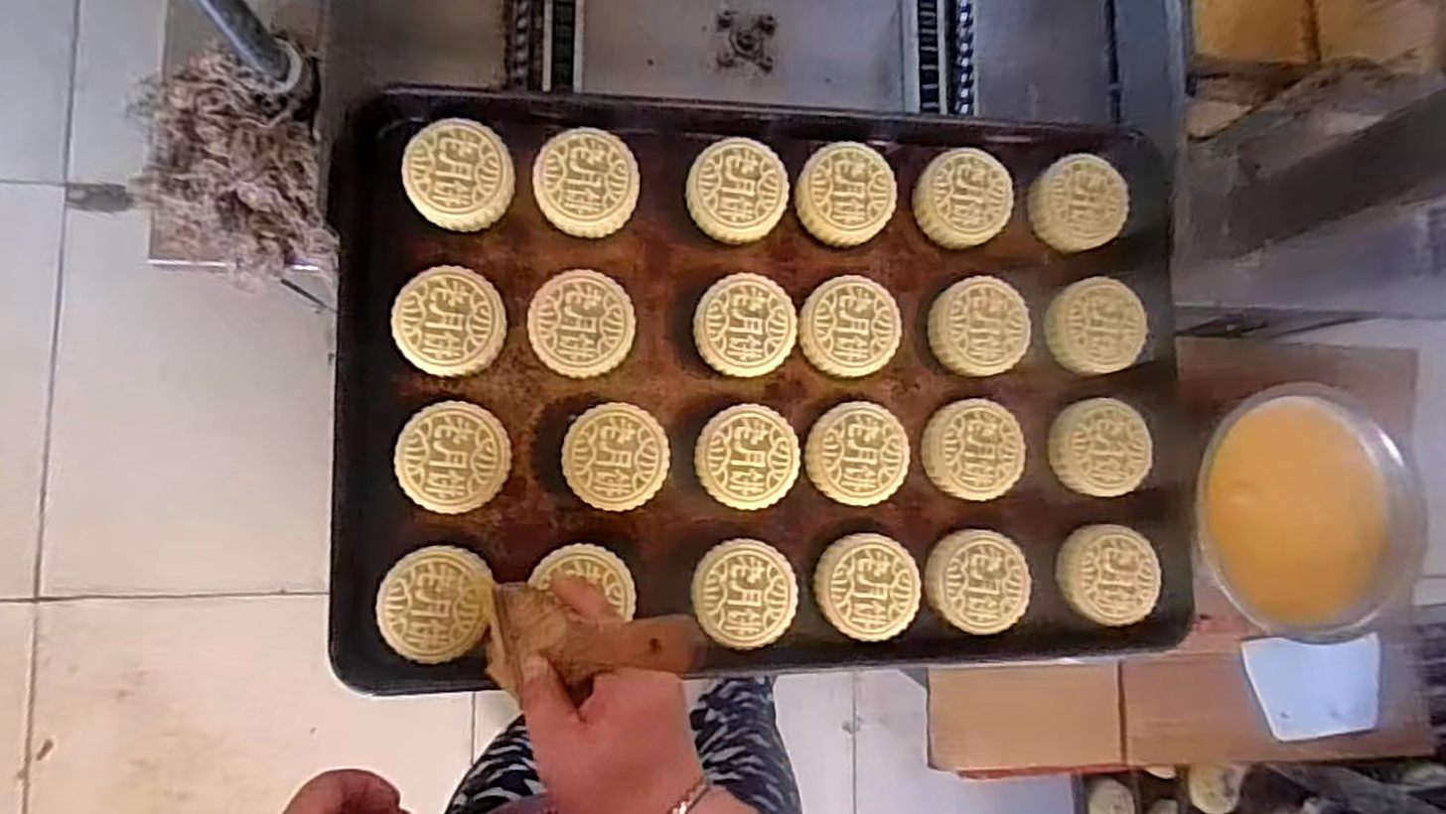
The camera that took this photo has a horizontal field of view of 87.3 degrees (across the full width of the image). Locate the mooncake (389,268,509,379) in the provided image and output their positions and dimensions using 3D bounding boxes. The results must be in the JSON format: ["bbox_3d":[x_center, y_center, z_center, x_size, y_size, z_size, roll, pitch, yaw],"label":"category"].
[{"bbox_3d":[-0.182,-0.057,0.509,0.068,0.018,0.071,0,87,-9],"label":"mooncake"}]

